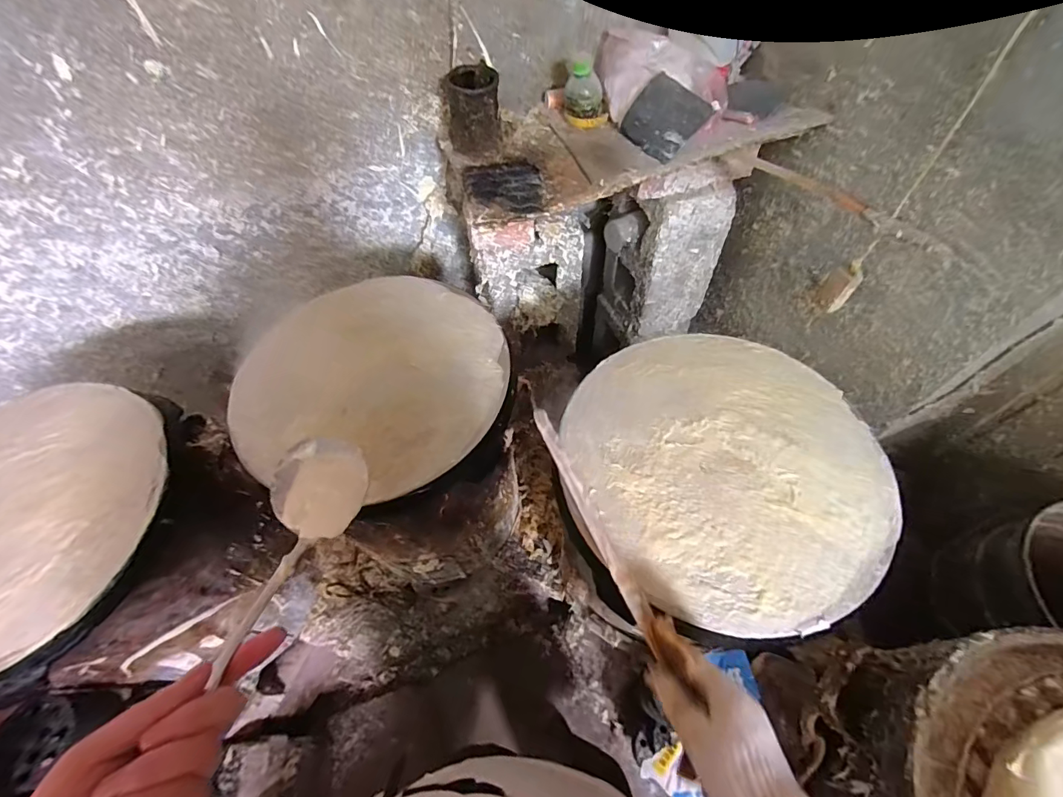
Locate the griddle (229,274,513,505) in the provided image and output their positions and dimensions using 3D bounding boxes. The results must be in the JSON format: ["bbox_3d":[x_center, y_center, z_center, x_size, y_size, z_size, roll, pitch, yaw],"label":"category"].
[{"bbox_3d":[-0.210,-0.049,0.628,0.342,0.040,0.349,-2,57,3],"label":"griddle"}]

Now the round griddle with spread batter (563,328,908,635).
[{"bbox_3d":[0.236,0.067,0.547,0.348,0.019,0.372,-2,57,3],"label":"round griddle with spread batter"}]

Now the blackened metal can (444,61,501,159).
[{"bbox_3d":[-0.097,-0.488,0.760,0.077,0.129,0.077,-21,59,-10],"label":"blackened metal can"}]

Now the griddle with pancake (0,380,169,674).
[{"bbox_3d":[-0.643,0.140,0.546,0.347,0.020,0.358,9,59,10],"label":"griddle with pancake"}]

